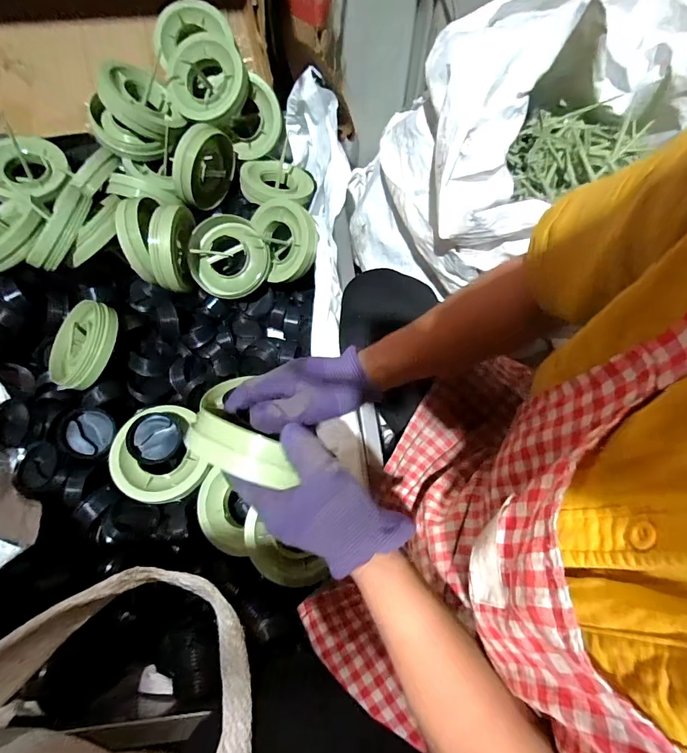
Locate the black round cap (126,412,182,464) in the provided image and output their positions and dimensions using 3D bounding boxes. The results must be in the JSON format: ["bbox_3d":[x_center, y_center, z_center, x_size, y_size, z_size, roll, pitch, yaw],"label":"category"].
[{"bbox_3d":[-0.262,0.086,0.550,0.066,0.024,0.070,0,68,0],"label":"black round cap"}]

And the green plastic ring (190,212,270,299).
[{"bbox_3d":[-0.192,-0.201,0.667,0.127,0.043,0.129,-1,100,-9],"label":"green plastic ring"}]

